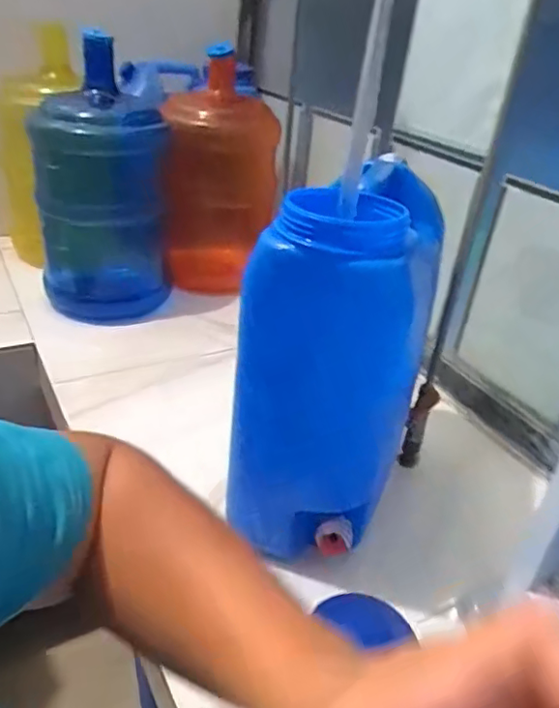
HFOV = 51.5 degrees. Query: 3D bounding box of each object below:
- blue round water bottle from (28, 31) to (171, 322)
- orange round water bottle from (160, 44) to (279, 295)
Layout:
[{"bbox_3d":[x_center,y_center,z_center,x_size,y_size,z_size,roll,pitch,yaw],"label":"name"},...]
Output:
[{"bbox_3d":[-0.353,-0.337,1.157,0.251,0.460,0.280,-5,33,-18],"label":"blue round water bottle"},{"bbox_3d":[-0.130,-0.365,1.280,0.242,0.465,0.261,2,32,-8],"label":"orange round water bottle"}]

